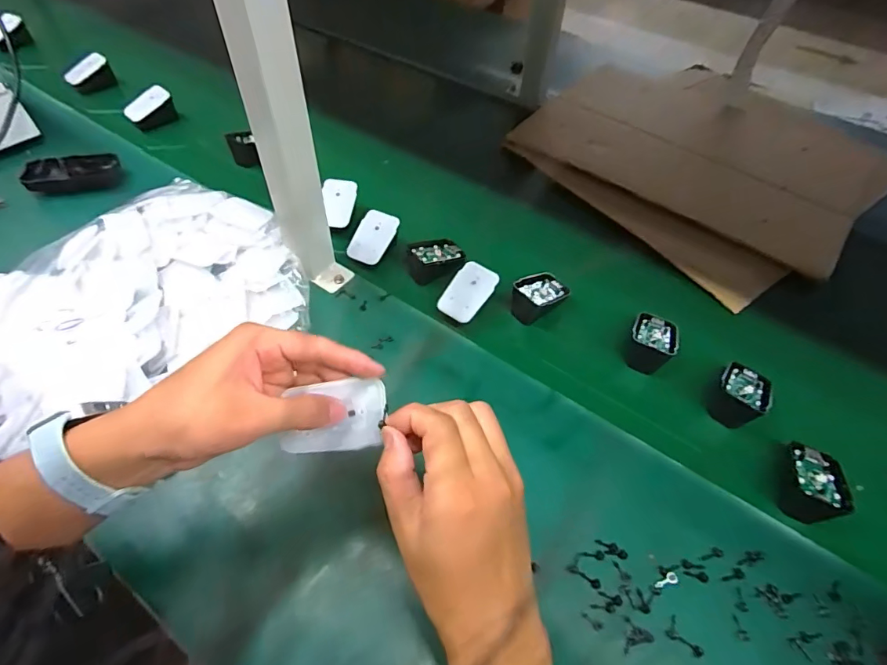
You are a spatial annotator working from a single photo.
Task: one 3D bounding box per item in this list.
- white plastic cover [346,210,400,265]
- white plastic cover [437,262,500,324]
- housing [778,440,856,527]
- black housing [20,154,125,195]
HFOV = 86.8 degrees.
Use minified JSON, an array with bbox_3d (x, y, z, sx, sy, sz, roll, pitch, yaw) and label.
[{"bbox_3d":[-0.086,-0.116,0.568,0.046,0.005,0.072,23,72,8],"label":"white plastic cover"},{"bbox_3d":[0.027,-0.045,0.520,0.044,0.004,0.068,32,80,13],"label":"white plastic cover"},{"bbox_3d":[0.327,0.133,0.418,0.049,0.038,0.070,24,56,13],"label":"housing"},{"bbox_3d":[-0.507,-0.216,0.644,0.111,0.027,0.058,-17,56,-15],"label":"black housing"}]

